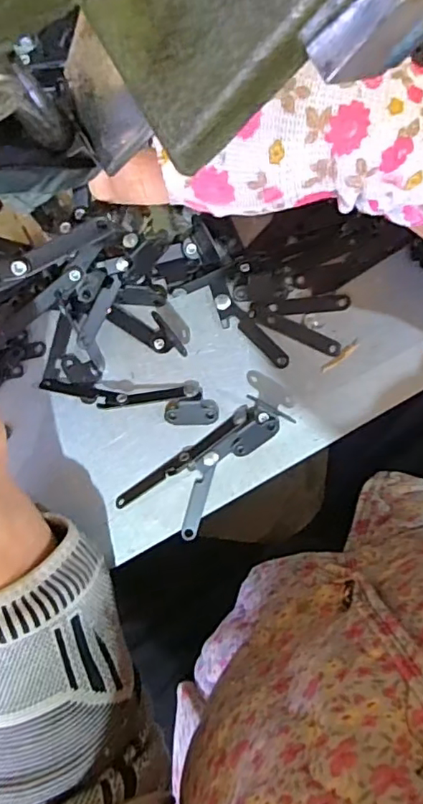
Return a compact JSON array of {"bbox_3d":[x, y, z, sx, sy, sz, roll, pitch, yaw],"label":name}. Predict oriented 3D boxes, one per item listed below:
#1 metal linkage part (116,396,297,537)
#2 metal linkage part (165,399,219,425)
[{"bbox_3d":[-0.001,0.037,0.313,0.099,0.007,0.042,-42,90,6],"label":"metal linkage part"},{"bbox_3d":[-0.011,0.006,0.310,0.029,0.006,0.014,-2,99,1],"label":"metal linkage part"}]

